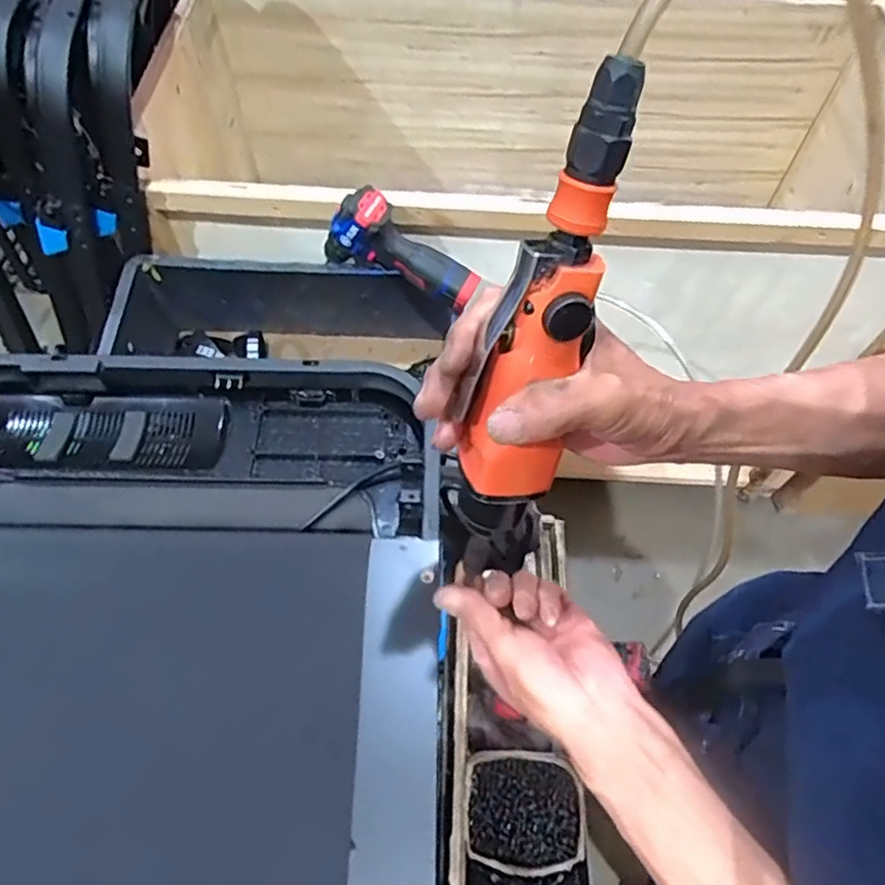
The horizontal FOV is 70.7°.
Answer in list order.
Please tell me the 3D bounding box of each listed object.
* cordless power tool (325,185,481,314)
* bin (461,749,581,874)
[{"bbox_3d":[-0.053,-0.236,0.803,0.201,0.120,0.053,28,61,-4],"label":"cordless power tool"},{"bbox_3d":[0.085,0.381,0.647,0.121,0.039,0.104,2,59,0],"label":"bin"}]

